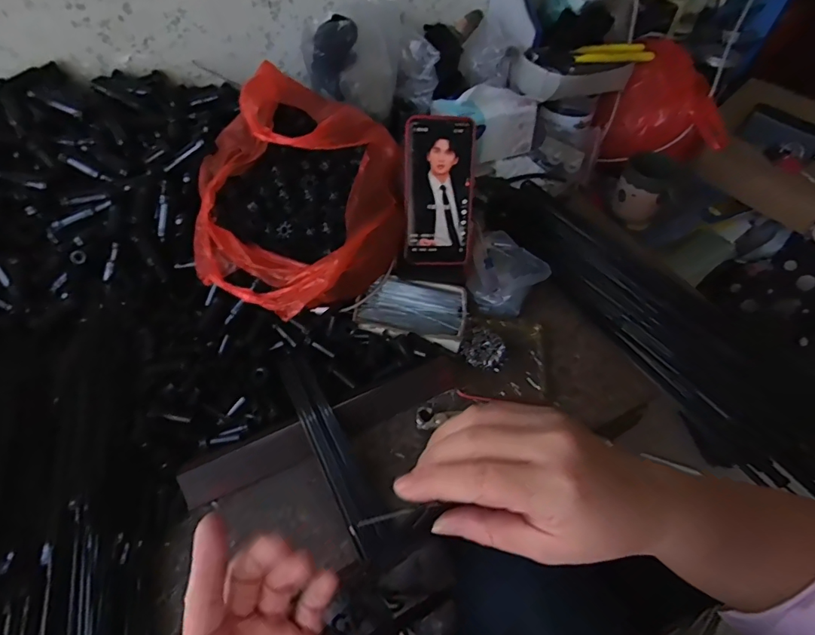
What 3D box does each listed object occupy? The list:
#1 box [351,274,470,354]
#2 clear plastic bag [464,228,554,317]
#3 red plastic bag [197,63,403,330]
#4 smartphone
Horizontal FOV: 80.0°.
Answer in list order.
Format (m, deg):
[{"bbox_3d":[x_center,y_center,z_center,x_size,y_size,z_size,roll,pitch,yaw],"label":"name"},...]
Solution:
[{"bbox_3d":[0.006,-0.006,0.571,0.122,0.032,0.080,5,49,3],"label":"box"},{"bbox_3d":[0.113,-0.060,0.621,0.097,0.043,0.120,-27,55,-23],"label":"clear plastic bag"},{"bbox_3d":[-0.121,-0.133,0.537,0.211,0.158,0.251,29,54,22],"label":"red plastic bag"},{"bbox_3d":[0.040,-0.143,0.558,0.089,0.163,0.018,-3,18,-5],"label":"smartphone"}]

